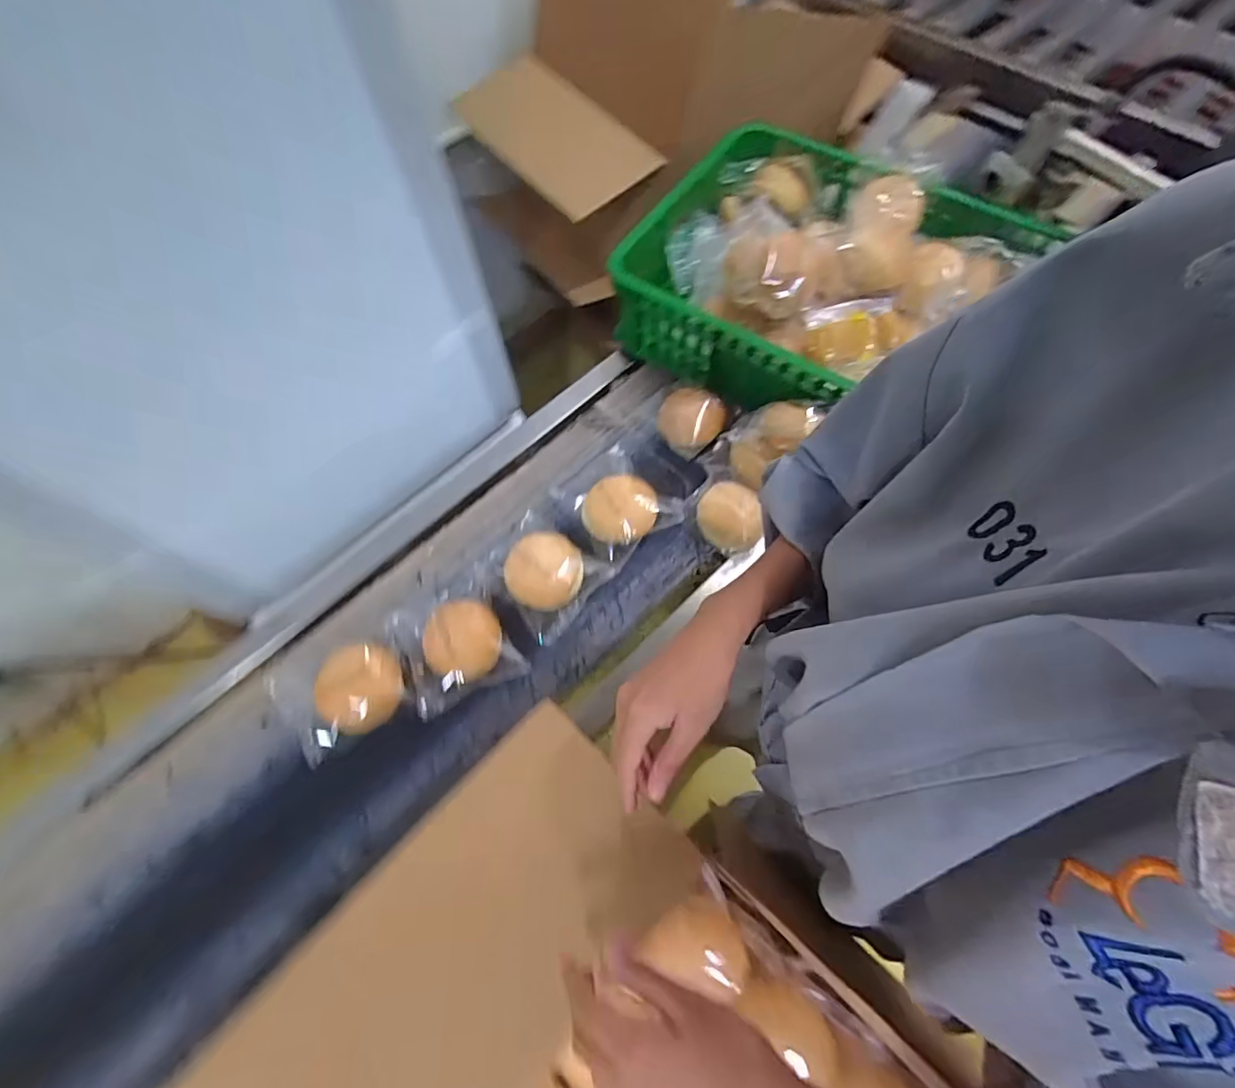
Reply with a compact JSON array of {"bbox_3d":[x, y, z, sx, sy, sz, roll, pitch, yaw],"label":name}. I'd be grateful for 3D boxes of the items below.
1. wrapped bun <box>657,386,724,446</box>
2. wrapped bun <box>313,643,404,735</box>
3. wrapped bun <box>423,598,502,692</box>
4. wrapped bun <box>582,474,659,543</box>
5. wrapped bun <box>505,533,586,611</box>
[{"bbox_3d":[0.107,-0.187,0.769,0.091,0.056,0.084,0,65,0],"label":"wrapped bun"},{"bbox_3d":[-0.306,0.171,0.642,0.091,0.059,0.099,-12,66,-5],"label":"wrapped bun"},{"bbox_3d":[-0.195,0.120,0.670,0.094,0.038,0.100,0,65,0],"label":"wrapped bun"},{"bbox_3d":[0.008,-0.047,0.725,0.094,0.043,0.088,0,65,0],"label":"wrapped bun"},{"bbox_3d":[-0.096,0.035,0.698,0.096,0.041,0.092,0,65,0],"label":"wrapped bun"}]

